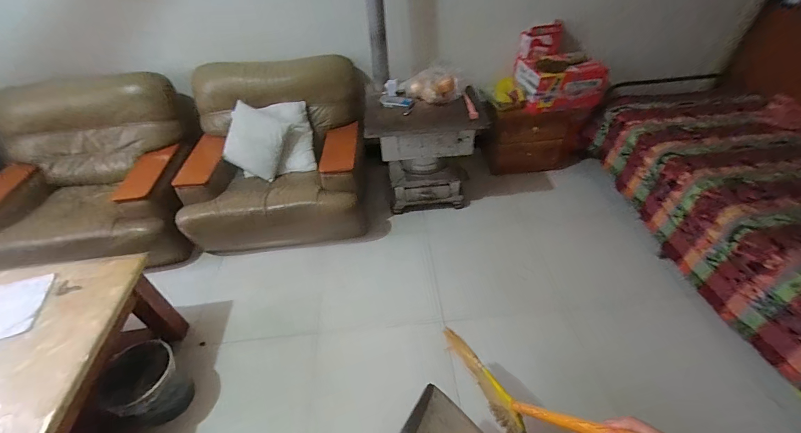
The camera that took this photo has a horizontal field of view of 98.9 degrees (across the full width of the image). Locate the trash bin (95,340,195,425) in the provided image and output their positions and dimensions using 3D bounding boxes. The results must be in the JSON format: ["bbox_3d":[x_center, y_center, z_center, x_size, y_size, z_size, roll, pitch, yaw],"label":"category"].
[{"bbox_3d":[-0.950,0.653,1.319,0.230,0.323,0.227,-2,42,2],"label":"trash bin"}]

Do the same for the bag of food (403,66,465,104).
[{"bbox_3d":[0.162,-0.681,1.780,0.304,0.170,0.137,12,44,17],"label":"bag of food"}]

